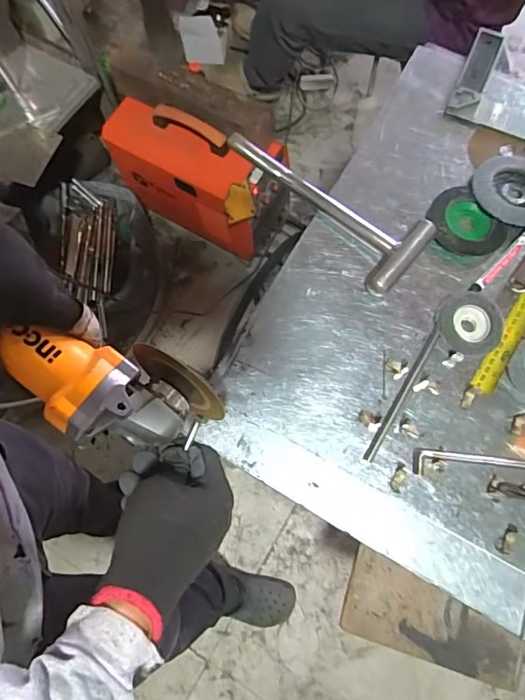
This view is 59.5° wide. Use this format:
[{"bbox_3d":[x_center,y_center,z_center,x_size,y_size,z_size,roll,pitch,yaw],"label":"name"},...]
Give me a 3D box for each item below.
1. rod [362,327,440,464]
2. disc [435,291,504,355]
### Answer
[{"bbox_3d":[0.135,0.043,0.445,0.008,0.004,0.149,31,77,9],"label":"rod"},{"bbox_3d":[0.207,-0.027,0.457,0.063,0.014,0.061,-1,74,1],"label":"disc"}]

